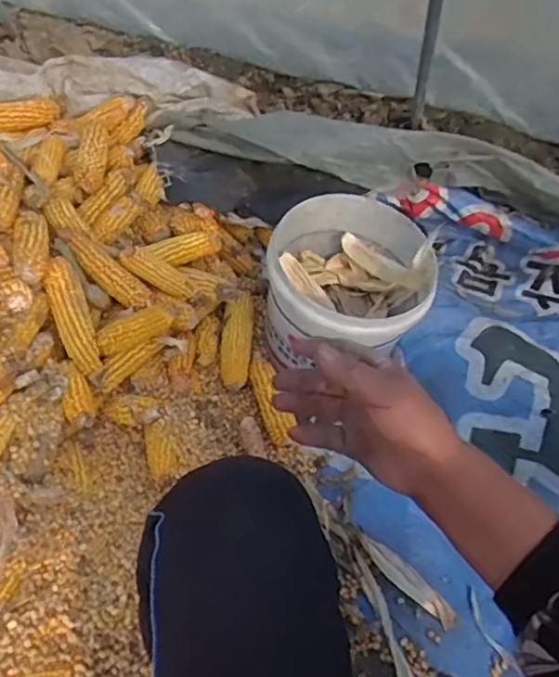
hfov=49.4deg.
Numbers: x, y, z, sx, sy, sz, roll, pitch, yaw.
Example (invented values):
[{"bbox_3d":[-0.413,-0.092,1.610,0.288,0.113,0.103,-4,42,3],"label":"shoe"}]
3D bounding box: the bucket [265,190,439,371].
[{"bbox_3d":[0.111,-0.076,1.015,0.261,0.195,0.256,1,56,-2],"label":"bucket"}]

